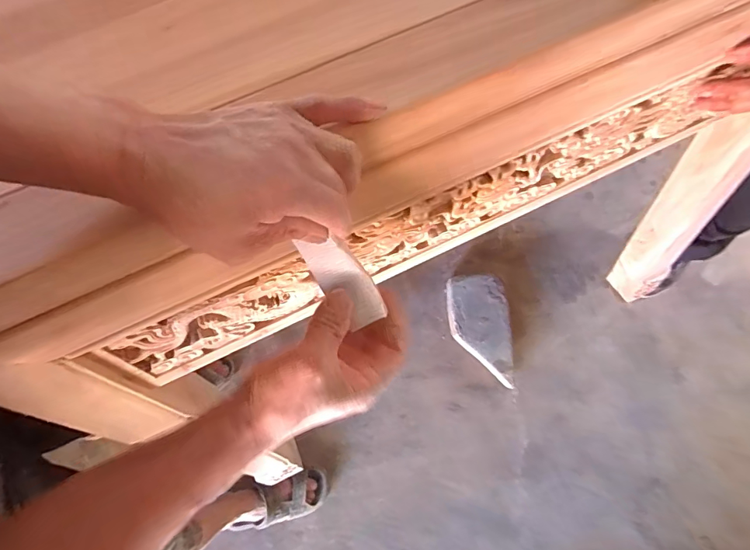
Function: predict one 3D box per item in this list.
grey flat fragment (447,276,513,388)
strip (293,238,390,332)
[{"bbox_3d":[0.276,0.145,1.153,0.141,0.082,0.277,-6,79,-2],"label":"grey flat fragment"},{"bbox_3d":[-0.024,0.005,0.328,0.038,0.080,0.006,-20,33,18],"label":"strip"}]

